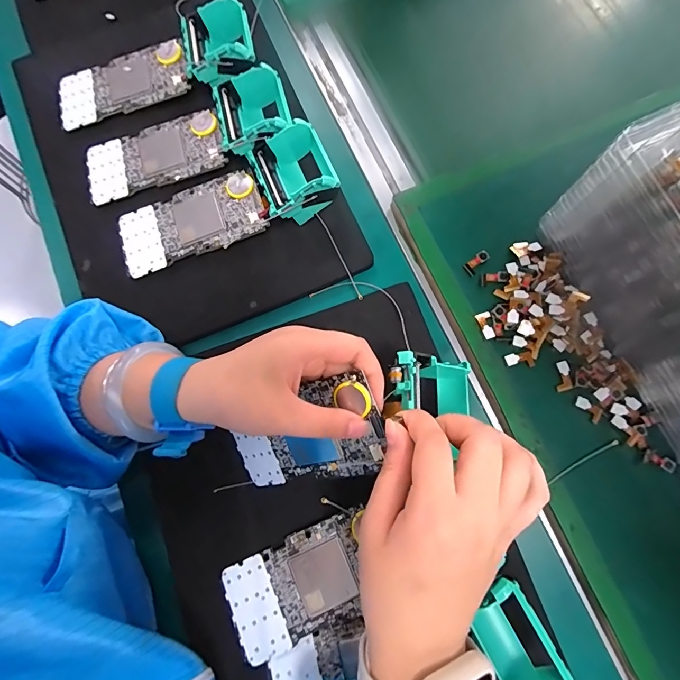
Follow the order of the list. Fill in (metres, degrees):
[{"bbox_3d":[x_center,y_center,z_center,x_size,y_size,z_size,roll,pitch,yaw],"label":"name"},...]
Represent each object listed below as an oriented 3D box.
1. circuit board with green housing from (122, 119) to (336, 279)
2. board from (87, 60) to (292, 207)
[{"bbox_3d":[-0.101,-0.118,0.333,0.191,0.040,0.068,-20,78,-3],"label":"circuit board with green housing"},{"bbox_3d":[-0.140,-0.184,0.348,0.192,0.038,0.073,-14,78,-2],"label":"board"}]

